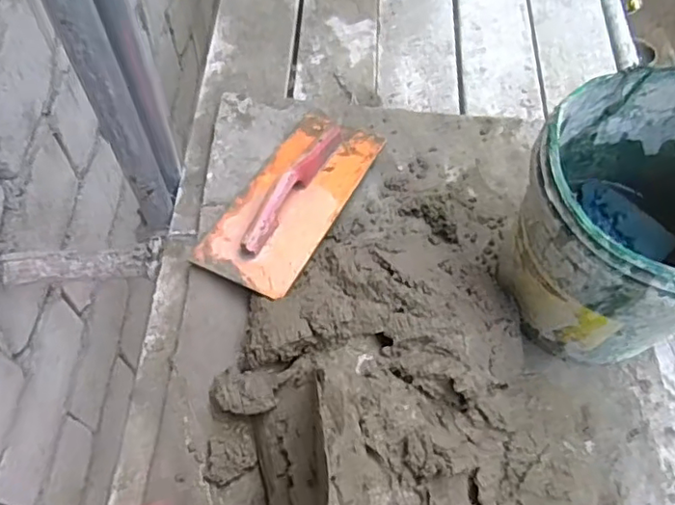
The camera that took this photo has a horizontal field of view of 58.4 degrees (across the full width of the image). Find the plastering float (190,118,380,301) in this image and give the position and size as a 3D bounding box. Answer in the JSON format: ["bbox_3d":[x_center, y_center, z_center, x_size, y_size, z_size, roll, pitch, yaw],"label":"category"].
[{"bbox_3d":[-0.067,-0.086,0.927,0.158,0.084,0.332,28,64,12],"label":"plastering float"}]

